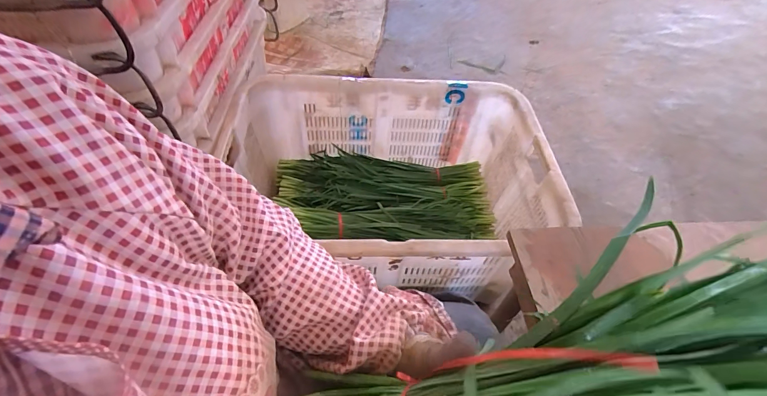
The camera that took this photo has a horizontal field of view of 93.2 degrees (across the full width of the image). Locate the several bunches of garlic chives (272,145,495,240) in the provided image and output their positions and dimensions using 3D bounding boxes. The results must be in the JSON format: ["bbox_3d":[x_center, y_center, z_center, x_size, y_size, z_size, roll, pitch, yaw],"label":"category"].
[{"bbox_3d":[0.011,-0.006,0.926,0.544,0.082,0.296,-1,52,-6],"label":"several bunches of garlic chives"}]

